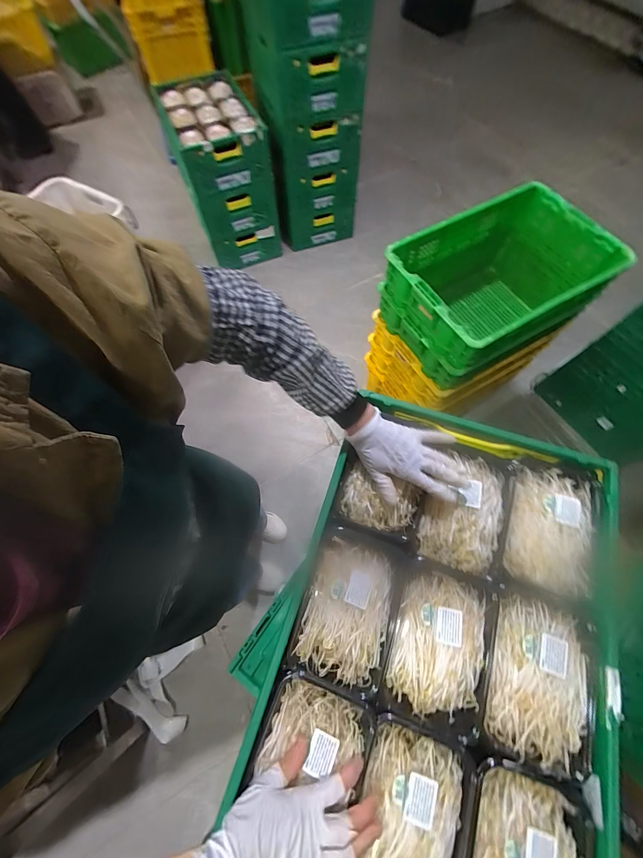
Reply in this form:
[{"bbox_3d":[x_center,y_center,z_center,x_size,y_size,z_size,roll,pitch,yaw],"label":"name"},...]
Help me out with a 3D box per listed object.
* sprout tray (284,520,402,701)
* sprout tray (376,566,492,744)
[{"bbox_3d":[0.037,0.235,0.426,0.118,0.038,0.174,17,69,8],"label":"sprout tray"},{"bbox_3d":[0.150,0.275,0.412,0.123,0.038,0.178,16,69,8],"label":"sprout tray"}]

